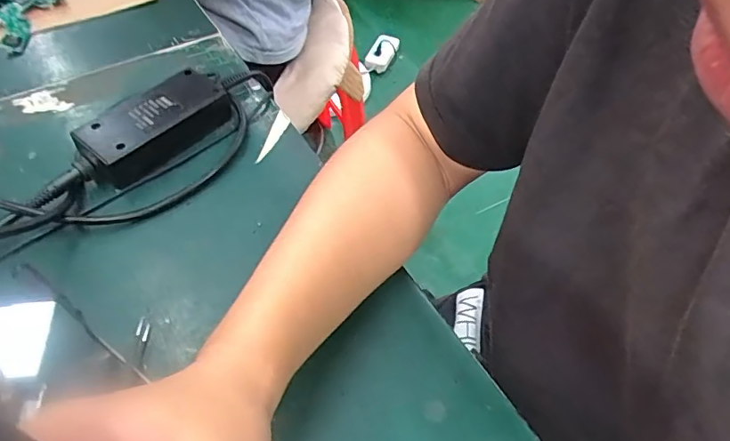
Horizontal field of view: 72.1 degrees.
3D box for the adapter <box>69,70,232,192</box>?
[{"bbox_3d":[-0.175,-0.079,0.417,0.060,0.031,0.132,37,60,22],"label":"adapter"}]

